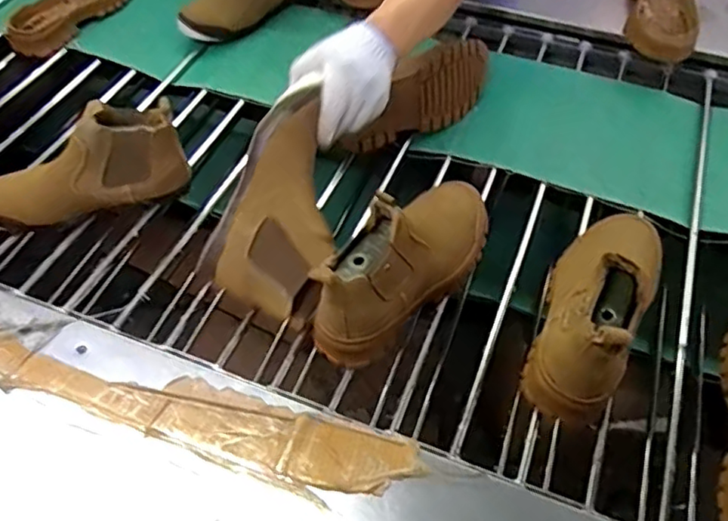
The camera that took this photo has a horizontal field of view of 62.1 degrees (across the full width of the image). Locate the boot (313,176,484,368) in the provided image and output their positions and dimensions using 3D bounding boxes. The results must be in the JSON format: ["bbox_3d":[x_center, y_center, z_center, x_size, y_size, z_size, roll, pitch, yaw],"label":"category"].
[{"bbox_3d":[0.060,-0.018,0.687,0.091,0.135,0.276,29,60,20],"label":"boot"}]

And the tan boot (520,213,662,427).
[{"bbox_3d":[0.267,0.026,0.668,0.119,0.142,0.281,29,60,20],"label":"tan boot"}]

